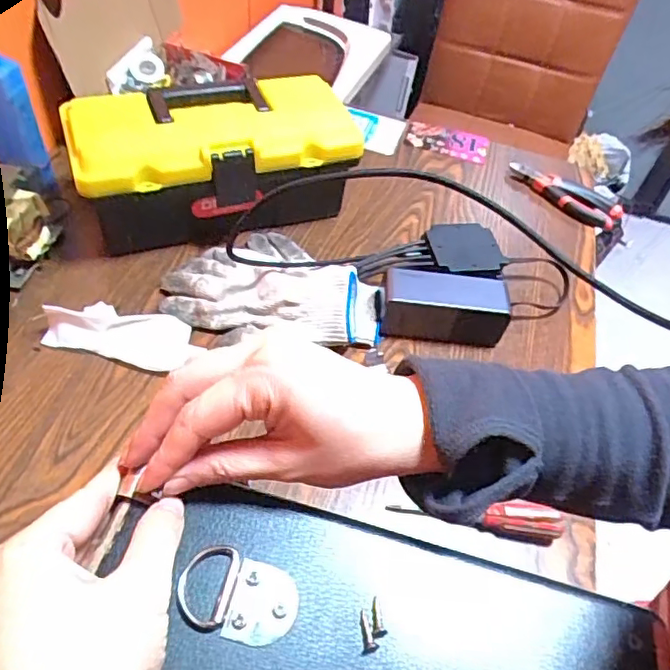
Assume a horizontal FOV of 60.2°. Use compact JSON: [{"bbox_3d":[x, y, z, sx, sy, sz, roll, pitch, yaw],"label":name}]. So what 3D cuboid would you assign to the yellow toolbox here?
[{"bbox_3d":[-0.126,-0.185,0.639,0.294,0.132,0.130,-14,54,-19],"label":"yellow toolbox"}]

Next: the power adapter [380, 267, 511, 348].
[{"bbox_3d":[0.112,-0.033,0.598,0.128,0.046,0.060,7,50,-3],"label":"power adapter"}]

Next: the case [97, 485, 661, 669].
[{"bbox_3d":[0.017,0.118,0.222,0.213,0.017,0.095,13,49,6],"label":"case"}]

